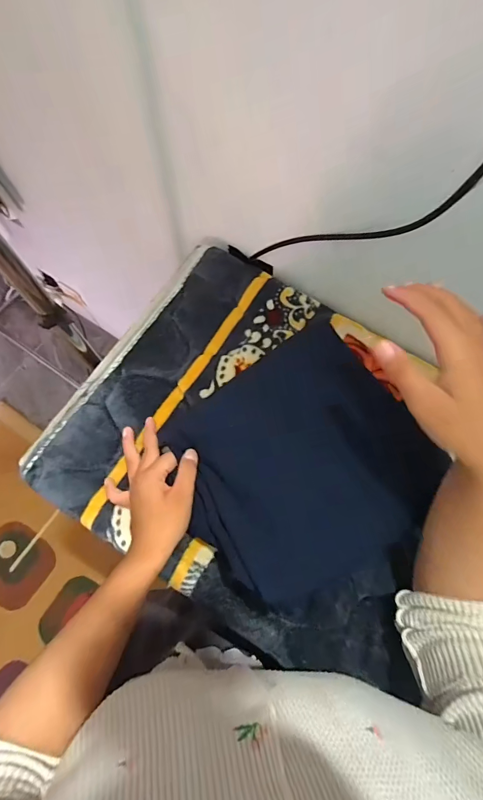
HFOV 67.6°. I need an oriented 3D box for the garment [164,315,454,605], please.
[{"bbox_3d":[0.067,0.067,0.388,0.245,0.056,0.243,-31,78,-8],"label":"garment"}]

